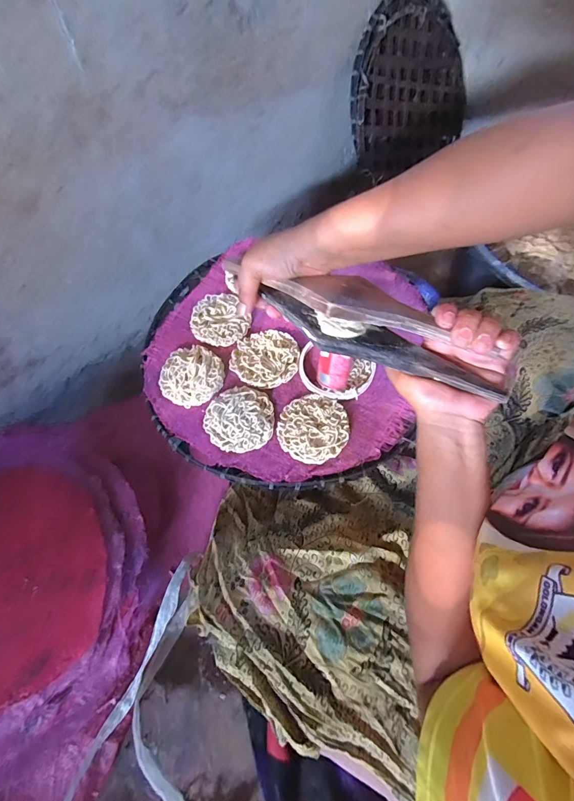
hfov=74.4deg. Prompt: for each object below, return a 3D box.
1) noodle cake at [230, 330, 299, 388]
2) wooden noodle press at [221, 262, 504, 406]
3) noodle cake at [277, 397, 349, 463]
[{"bbox_3d":[-0.024,-0.052,0.446,0.076,0.008,0.075,14,63,9],"label":"noodle cake"},{"bbox_3d":[0.064,-0.076,0.348,0.264,0.048,0.065,28,66,15],"label":"wooden noodle press"},{"bbox_3d":[0.028,0.031,0.411,0.075,0.011,0.071,-1,62,1],"label":"noodle cake"}]

